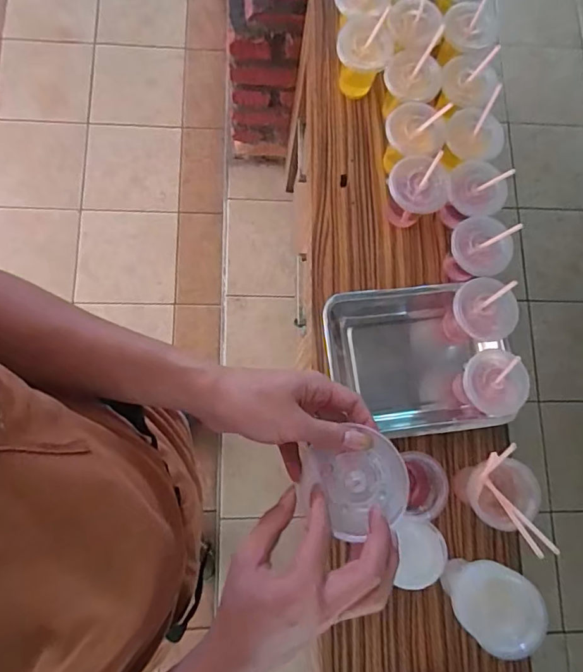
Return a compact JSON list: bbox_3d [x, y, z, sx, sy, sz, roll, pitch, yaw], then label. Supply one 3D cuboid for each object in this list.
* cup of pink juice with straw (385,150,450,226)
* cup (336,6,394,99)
[{"bbox_3d":[0.190,-0.223,0.757,0.083,0.123,0.077,1,78,-5],"label":"cup of pink juice with straw"},{"bbox_3d":[0.116,-0.463,0.801,0.084,0.130,0.085,1,78,-5],"label":"cup"}]

